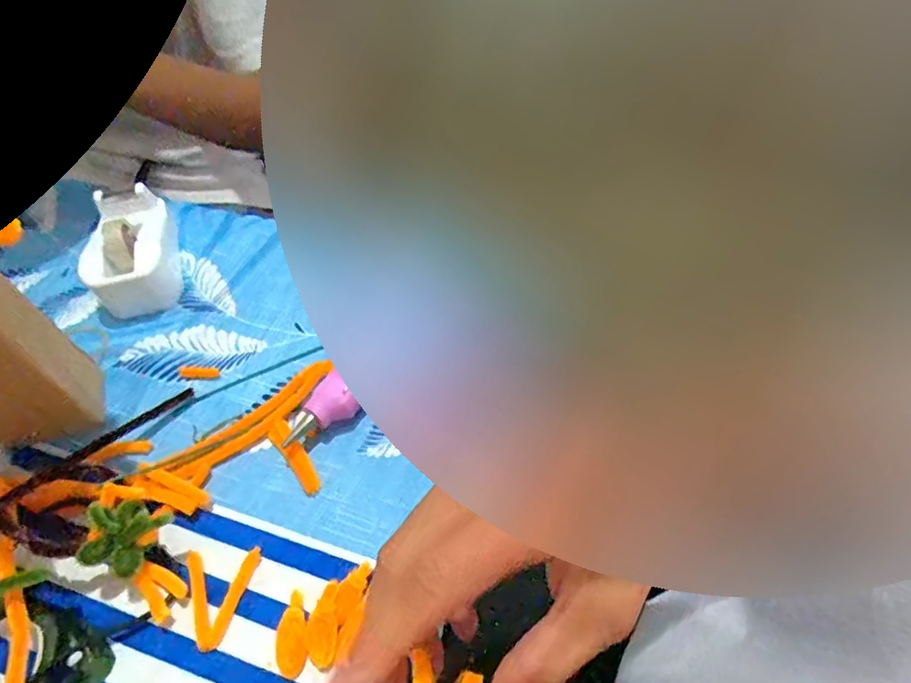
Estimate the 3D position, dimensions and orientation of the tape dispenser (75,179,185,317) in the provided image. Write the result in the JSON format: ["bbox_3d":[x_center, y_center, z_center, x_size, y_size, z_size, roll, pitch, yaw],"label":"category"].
[{"bbox_3d":[-0.243,-0.069,0.391,0.050,0.047,0.100,-13,59,-12],"label":"tape dispenser"}]

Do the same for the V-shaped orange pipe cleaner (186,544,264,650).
[{"bbox_3d":[-0.126,0.137,0.288,0.039,0.004,0.052,-19,59,-14],"label":"V-shaped orange pipe cleaner"}]

